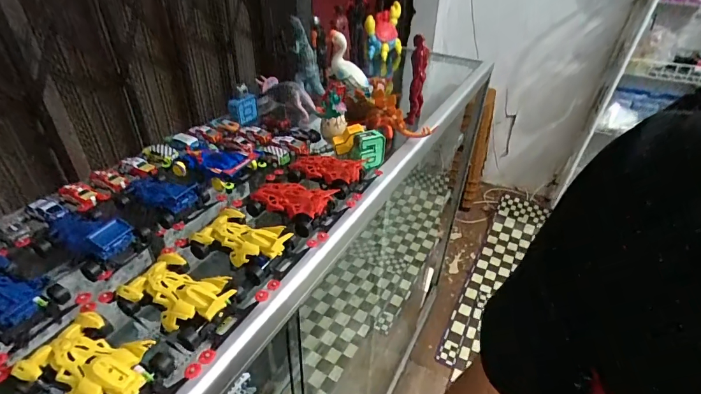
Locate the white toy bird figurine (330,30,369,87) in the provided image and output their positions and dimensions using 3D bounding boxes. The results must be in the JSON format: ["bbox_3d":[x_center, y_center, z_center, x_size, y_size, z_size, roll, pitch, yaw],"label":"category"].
[{"bbox_3d":[-0.001,-0.304,0.833,0.083,0.114,0.074,2,35,1],"label":"white toy bird figurine"}]

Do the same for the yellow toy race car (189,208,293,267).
[{"bbox_3d":[-0.125,0.047,0.442,0.109,0.028,0.063,18,38,22],"label":"yellow toy race car"}]

